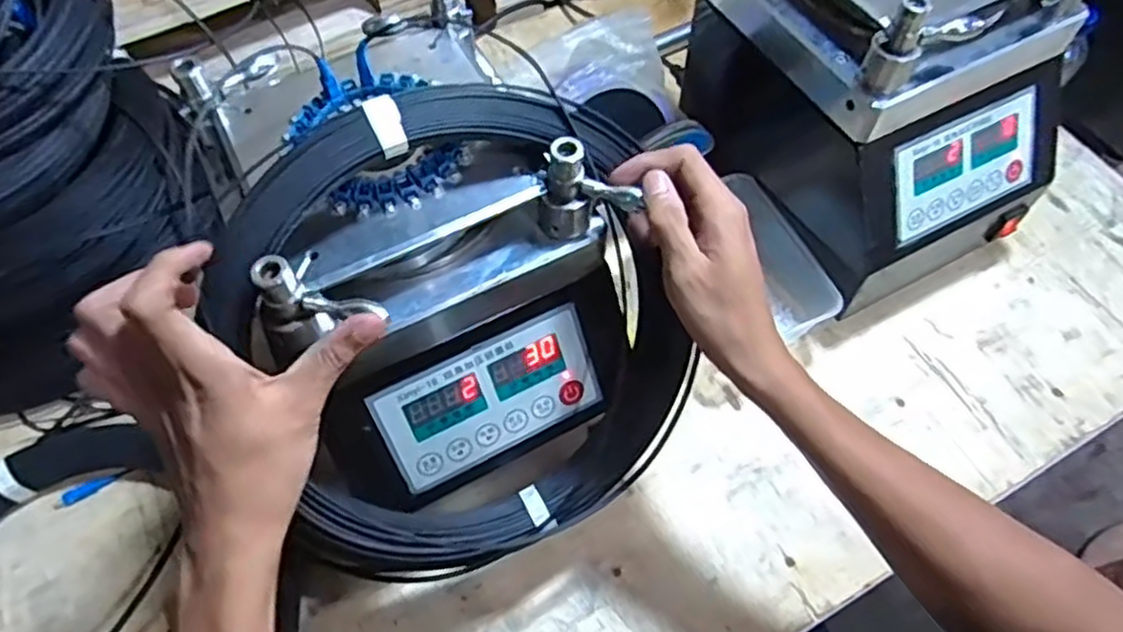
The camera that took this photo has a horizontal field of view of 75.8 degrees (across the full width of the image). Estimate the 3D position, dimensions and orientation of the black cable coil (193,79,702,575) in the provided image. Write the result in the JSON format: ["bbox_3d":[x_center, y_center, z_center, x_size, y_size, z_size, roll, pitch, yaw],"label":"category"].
[{"bbox_3d":[-0.056,0.015,0.460,0.283,0.306,0.052,-25,26,-13],"label":"black cable coil"}]

